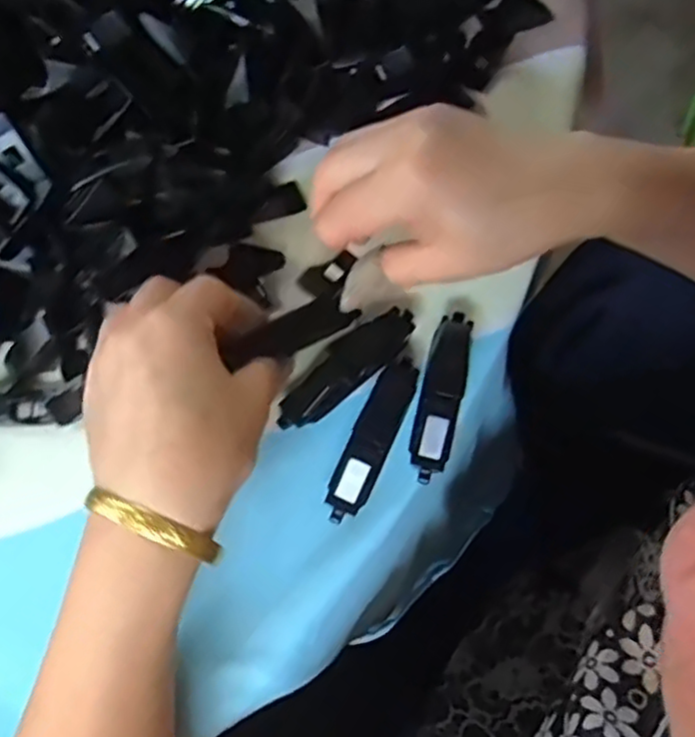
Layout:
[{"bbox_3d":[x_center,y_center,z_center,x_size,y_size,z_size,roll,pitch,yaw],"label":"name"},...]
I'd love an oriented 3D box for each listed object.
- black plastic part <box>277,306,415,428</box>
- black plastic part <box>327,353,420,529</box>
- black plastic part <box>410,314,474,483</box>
[{"bbox_3d":[-0.001,-0.002,0.320,0.079,0.006,0.024,-39,76,-10],"label":"black plastic part"},{"bbox_3d":[0.012,0.032,0.305,0.019,0.015,0.079,22,74,8],"label":"black plastic part"},{"bbox_3d":[0.044,0.012,0.309,0.019,0.019,0.079,13,73,5],"label":"black plastic part"}]

